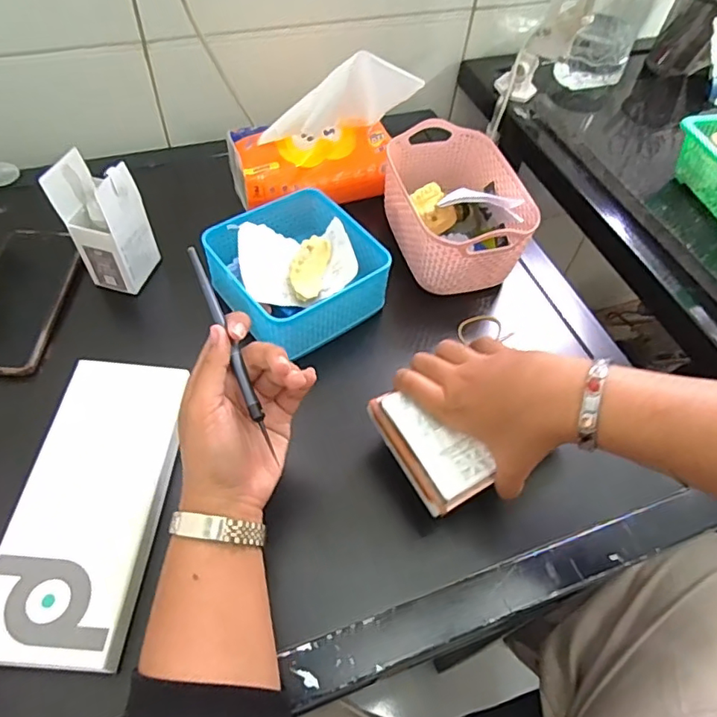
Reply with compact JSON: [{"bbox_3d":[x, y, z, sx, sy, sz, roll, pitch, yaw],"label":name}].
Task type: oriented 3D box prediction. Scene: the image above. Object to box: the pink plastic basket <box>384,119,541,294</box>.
[{"bbox_3d":[0.097,-0.153,0.556,0.116,0.076,0.172,-8,57,-11],"label":"pink plastic basket"}]

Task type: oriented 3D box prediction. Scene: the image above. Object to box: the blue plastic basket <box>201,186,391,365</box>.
[{"bbox_3d":[-0.058,-0.082,0.500,0.131,0.060,0.126,-32,64,-24],"label":"blue plastic basket"}]

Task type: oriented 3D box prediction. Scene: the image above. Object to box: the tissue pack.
[{"bbox_3d":[-0.037,-0.237,0.559,0.191,0.120,0.095,-4,56,-8],"label":"tissue pack"}]

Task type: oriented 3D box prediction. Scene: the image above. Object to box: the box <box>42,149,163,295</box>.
[{"bbox_3d":[-0.228,-0.120,0.491,0.056,0.110,0.054,13,55,4],"label":"box"}]

